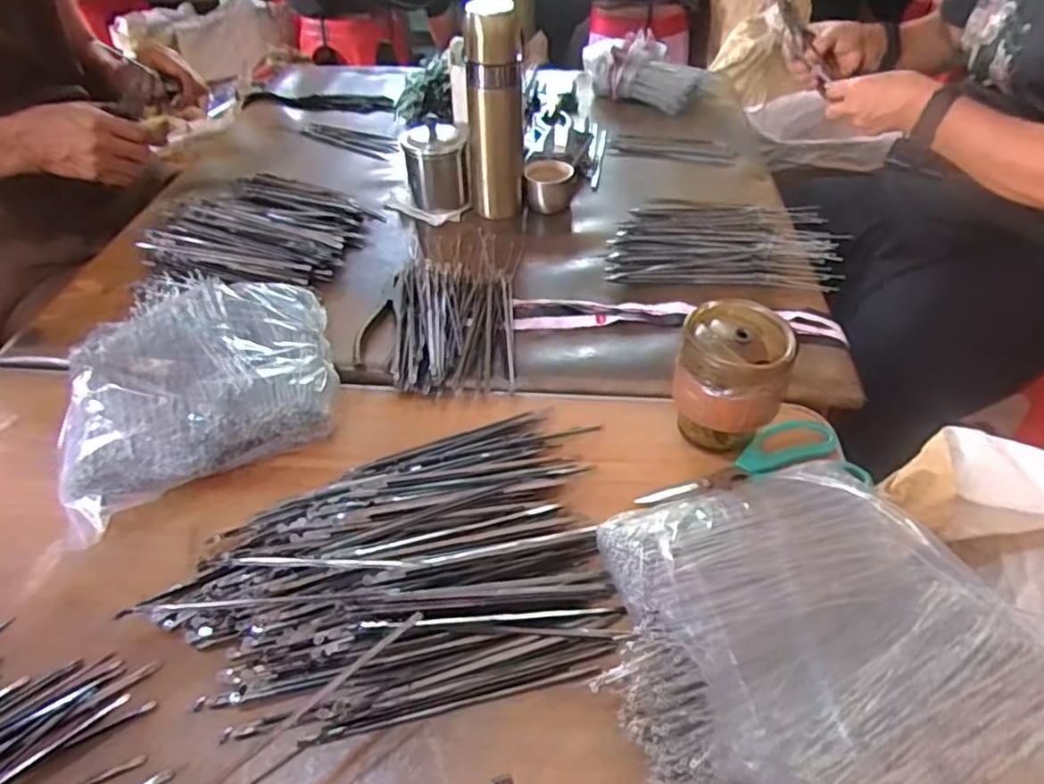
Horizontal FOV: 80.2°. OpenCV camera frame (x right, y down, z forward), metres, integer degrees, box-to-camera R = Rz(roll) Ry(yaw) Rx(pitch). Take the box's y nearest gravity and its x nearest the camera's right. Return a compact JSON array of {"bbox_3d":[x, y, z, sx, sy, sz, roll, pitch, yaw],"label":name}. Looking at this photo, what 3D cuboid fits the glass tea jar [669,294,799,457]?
[{"bbox_3d":[0.167,-0.007,0.508,0.080,0.110,0.079,-1,45,1],"label":"glass tea jar"}]

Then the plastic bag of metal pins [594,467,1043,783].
[{"bbox_3d":[0.169,0.153,0.380,0.227,0.064,0.223,-15,46,-13],"label":"plastic bag of metal pins"}]

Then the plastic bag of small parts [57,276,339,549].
[{"bbox_3d":[-0.286,-0.016,0.552,0.220,0.054,0.245,-15,46,-13],"label":"plastic bag of small parts"}]

